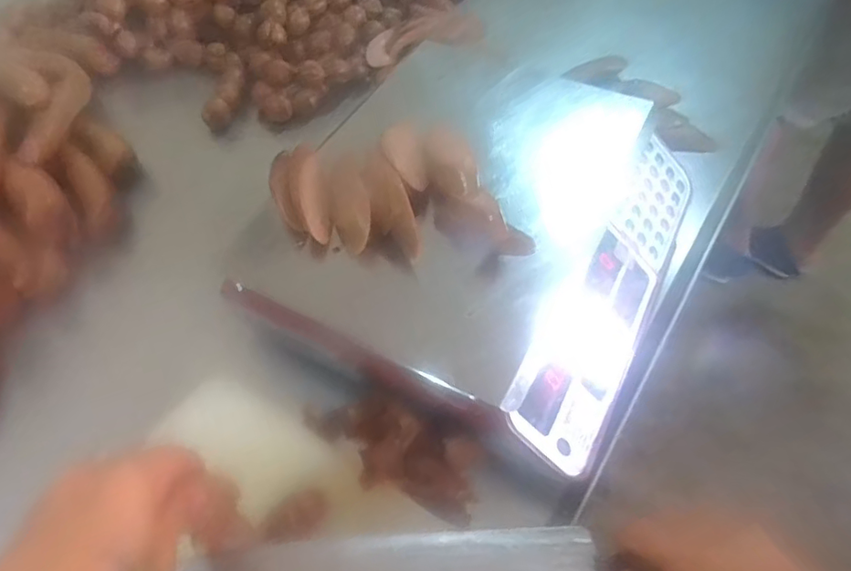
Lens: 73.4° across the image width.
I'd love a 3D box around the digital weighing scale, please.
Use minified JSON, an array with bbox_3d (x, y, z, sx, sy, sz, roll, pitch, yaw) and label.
[{"bbox_3d":[0.055,-0.050,0.496,0.289,0.116,0.357,24,59,16],"label":"digital weighing scale"}]

